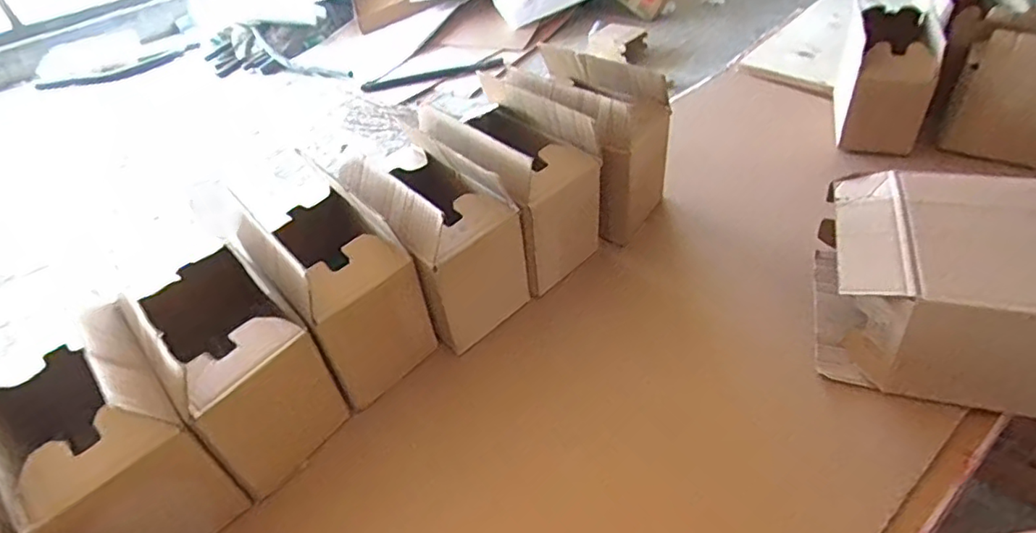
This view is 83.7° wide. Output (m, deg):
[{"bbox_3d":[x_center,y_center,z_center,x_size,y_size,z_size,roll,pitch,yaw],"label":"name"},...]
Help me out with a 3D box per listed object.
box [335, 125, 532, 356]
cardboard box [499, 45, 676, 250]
[{"bbox_3d":[-0.099,-0.035,0.750,0.141,0.215,0.176,-33,48,-26],"label":"box"},{"bbox_3d":[0.103,-0.195,0.873,0.151,0.200,0.244,-35,49,-27],"label":"cardboard box"}]

